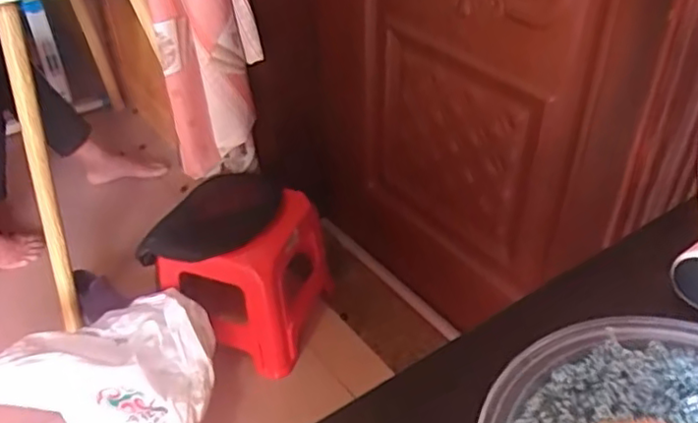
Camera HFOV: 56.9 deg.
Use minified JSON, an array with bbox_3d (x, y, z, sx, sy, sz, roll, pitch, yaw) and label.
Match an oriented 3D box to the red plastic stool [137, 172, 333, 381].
[{"bbox_3d":[-0.221,0.112,1.371,0.328,0.298,0.305,19,43,23],"label":"red plastic stool"}]

